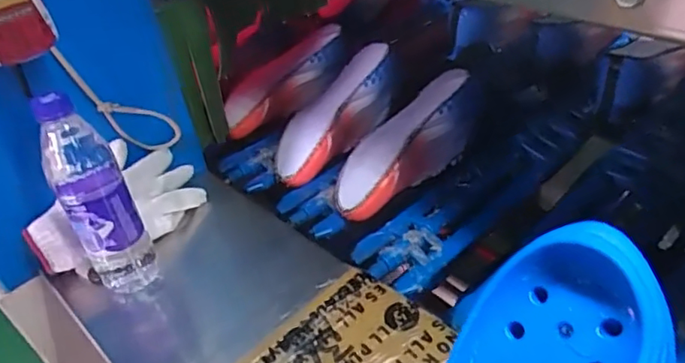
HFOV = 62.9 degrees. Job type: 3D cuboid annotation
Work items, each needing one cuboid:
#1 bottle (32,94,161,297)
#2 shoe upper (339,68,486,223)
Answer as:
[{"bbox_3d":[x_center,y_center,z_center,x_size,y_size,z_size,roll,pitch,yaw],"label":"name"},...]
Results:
[{"bbox_3d":[-0.243,0.018,0.554,0.062,0.222,0.055,-29,43,-24],"label":"bottle"},{"bbox_3d":[0.086,-0.044,0.736,0.245,0.065,0.085,-41,47,-15],"label":"shoe upper"}]

